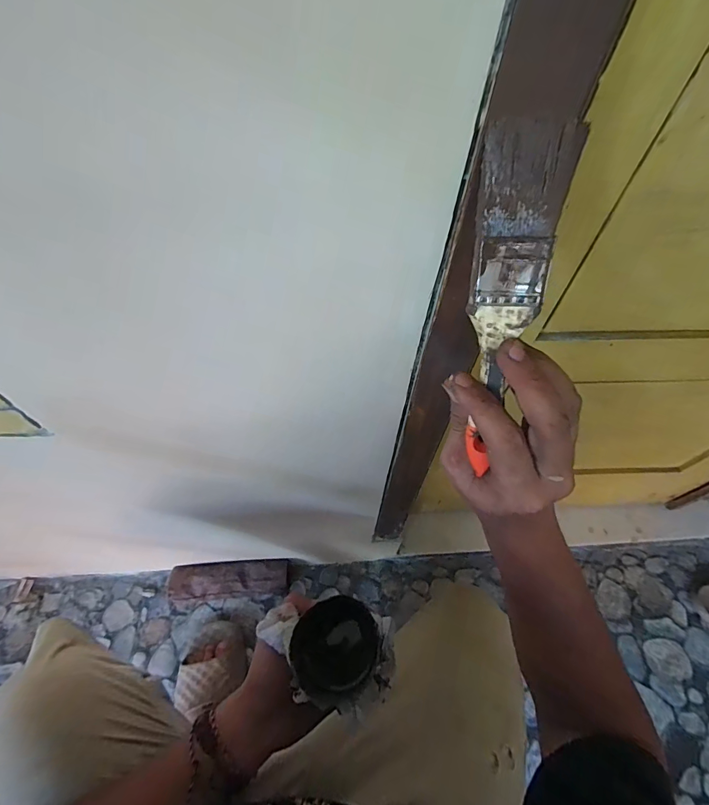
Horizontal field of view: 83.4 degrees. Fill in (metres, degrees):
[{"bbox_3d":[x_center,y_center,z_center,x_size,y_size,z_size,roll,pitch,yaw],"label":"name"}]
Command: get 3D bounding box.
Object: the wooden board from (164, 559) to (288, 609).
[{"bbox_3d":[-0.233,0.337,0.756,0.223,0.055,0.062,-5,57,-5],"label":"wooden board"}]

